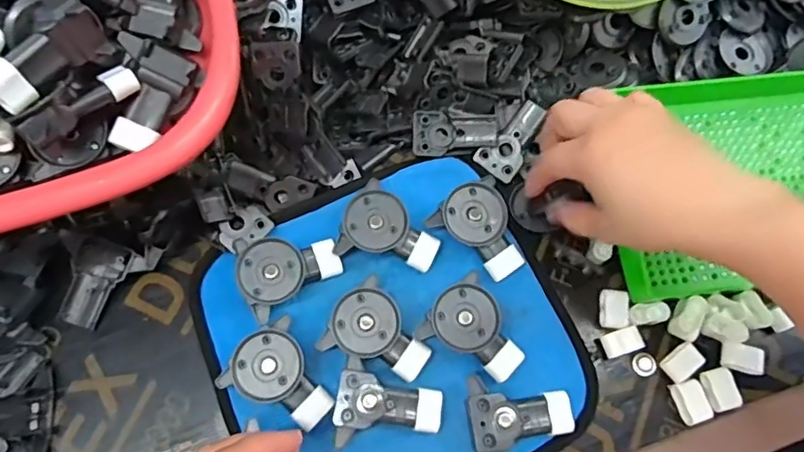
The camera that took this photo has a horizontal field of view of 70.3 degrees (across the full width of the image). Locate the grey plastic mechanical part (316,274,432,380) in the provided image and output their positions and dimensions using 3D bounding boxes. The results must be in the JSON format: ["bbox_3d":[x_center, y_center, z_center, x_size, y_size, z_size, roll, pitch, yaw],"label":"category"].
[{"bbox_3d":[-0.019,0.073,0.362,0.051,0.020,0.064,-37,77,-12],"label":"grey plastic mechanical part"}]

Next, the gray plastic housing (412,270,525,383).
[{"bbox_3d":[0.044,0.071,0.366,0.052,0.021,0.064,-34,77,-11],"label":"gray plastic housing"}]

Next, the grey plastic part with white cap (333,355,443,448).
[{"bbox_3d":[-0.007,0.111,0.350,0.064,0.017,0.049,9,73,1],"label":"grey plastic part with white cap"}]

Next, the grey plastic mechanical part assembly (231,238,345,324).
[{"bbox_3d":[-0.075,0.024,0.376,0.063,0.021,0.053,-25,75,-9],"label":"grey plastic mechanical part assembly"}]

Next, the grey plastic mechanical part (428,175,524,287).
[{"bbox_3d":[0.056,0.003,0.387,0.051,0.026,0.064,-31,76,-10],"label":"grey plastic mechanical part"}]

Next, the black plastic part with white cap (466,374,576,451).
[{"bbox_3d":[0.072,0.115,0.353,0.064,0.021,0.053,-15,74,-6],"label":"black plastic part with white cap"}]

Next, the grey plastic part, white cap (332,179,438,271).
[{"bbox_3d":[-0.010,0.007,0.386,0.065,0.020,0.053,35,75,9],"label":"grey plastic part, white cap"}]

